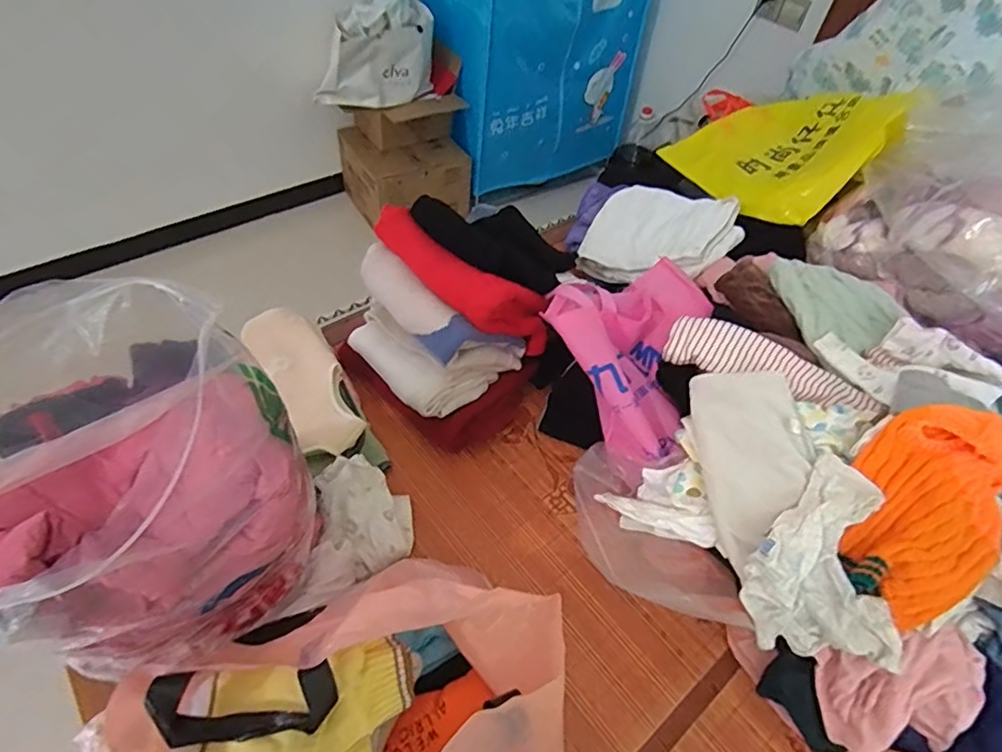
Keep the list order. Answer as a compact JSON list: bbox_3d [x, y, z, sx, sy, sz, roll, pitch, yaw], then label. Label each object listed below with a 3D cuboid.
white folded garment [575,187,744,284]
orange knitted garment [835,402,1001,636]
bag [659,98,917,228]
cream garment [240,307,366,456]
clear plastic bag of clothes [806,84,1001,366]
[{"bbox_3d":[0.329,-0.293,1.194,0.303,0.070,0.233,18,72,32],"label":"white folded garment"},{"bbox_3d":[0.525,0.151,0.688,0.269,0.116,0.183,-32,60,-28],"label":"orange knitted garment"},{"bbox_3d":[0.609,-0.524,1.228,0.405,0.212,0.371,36,55,22],"label":"bag"},{"bbox_3d":[-0.321,0.003,0.907,0.125,0.064,0.280,-27,57,-25],"label":"cream garment"},{"bbox_3d":[0.869,-0.303,0.991,0.417,0.290,0.457,-21,55,-22],"label":"clear plastic bag of clothes"}]

